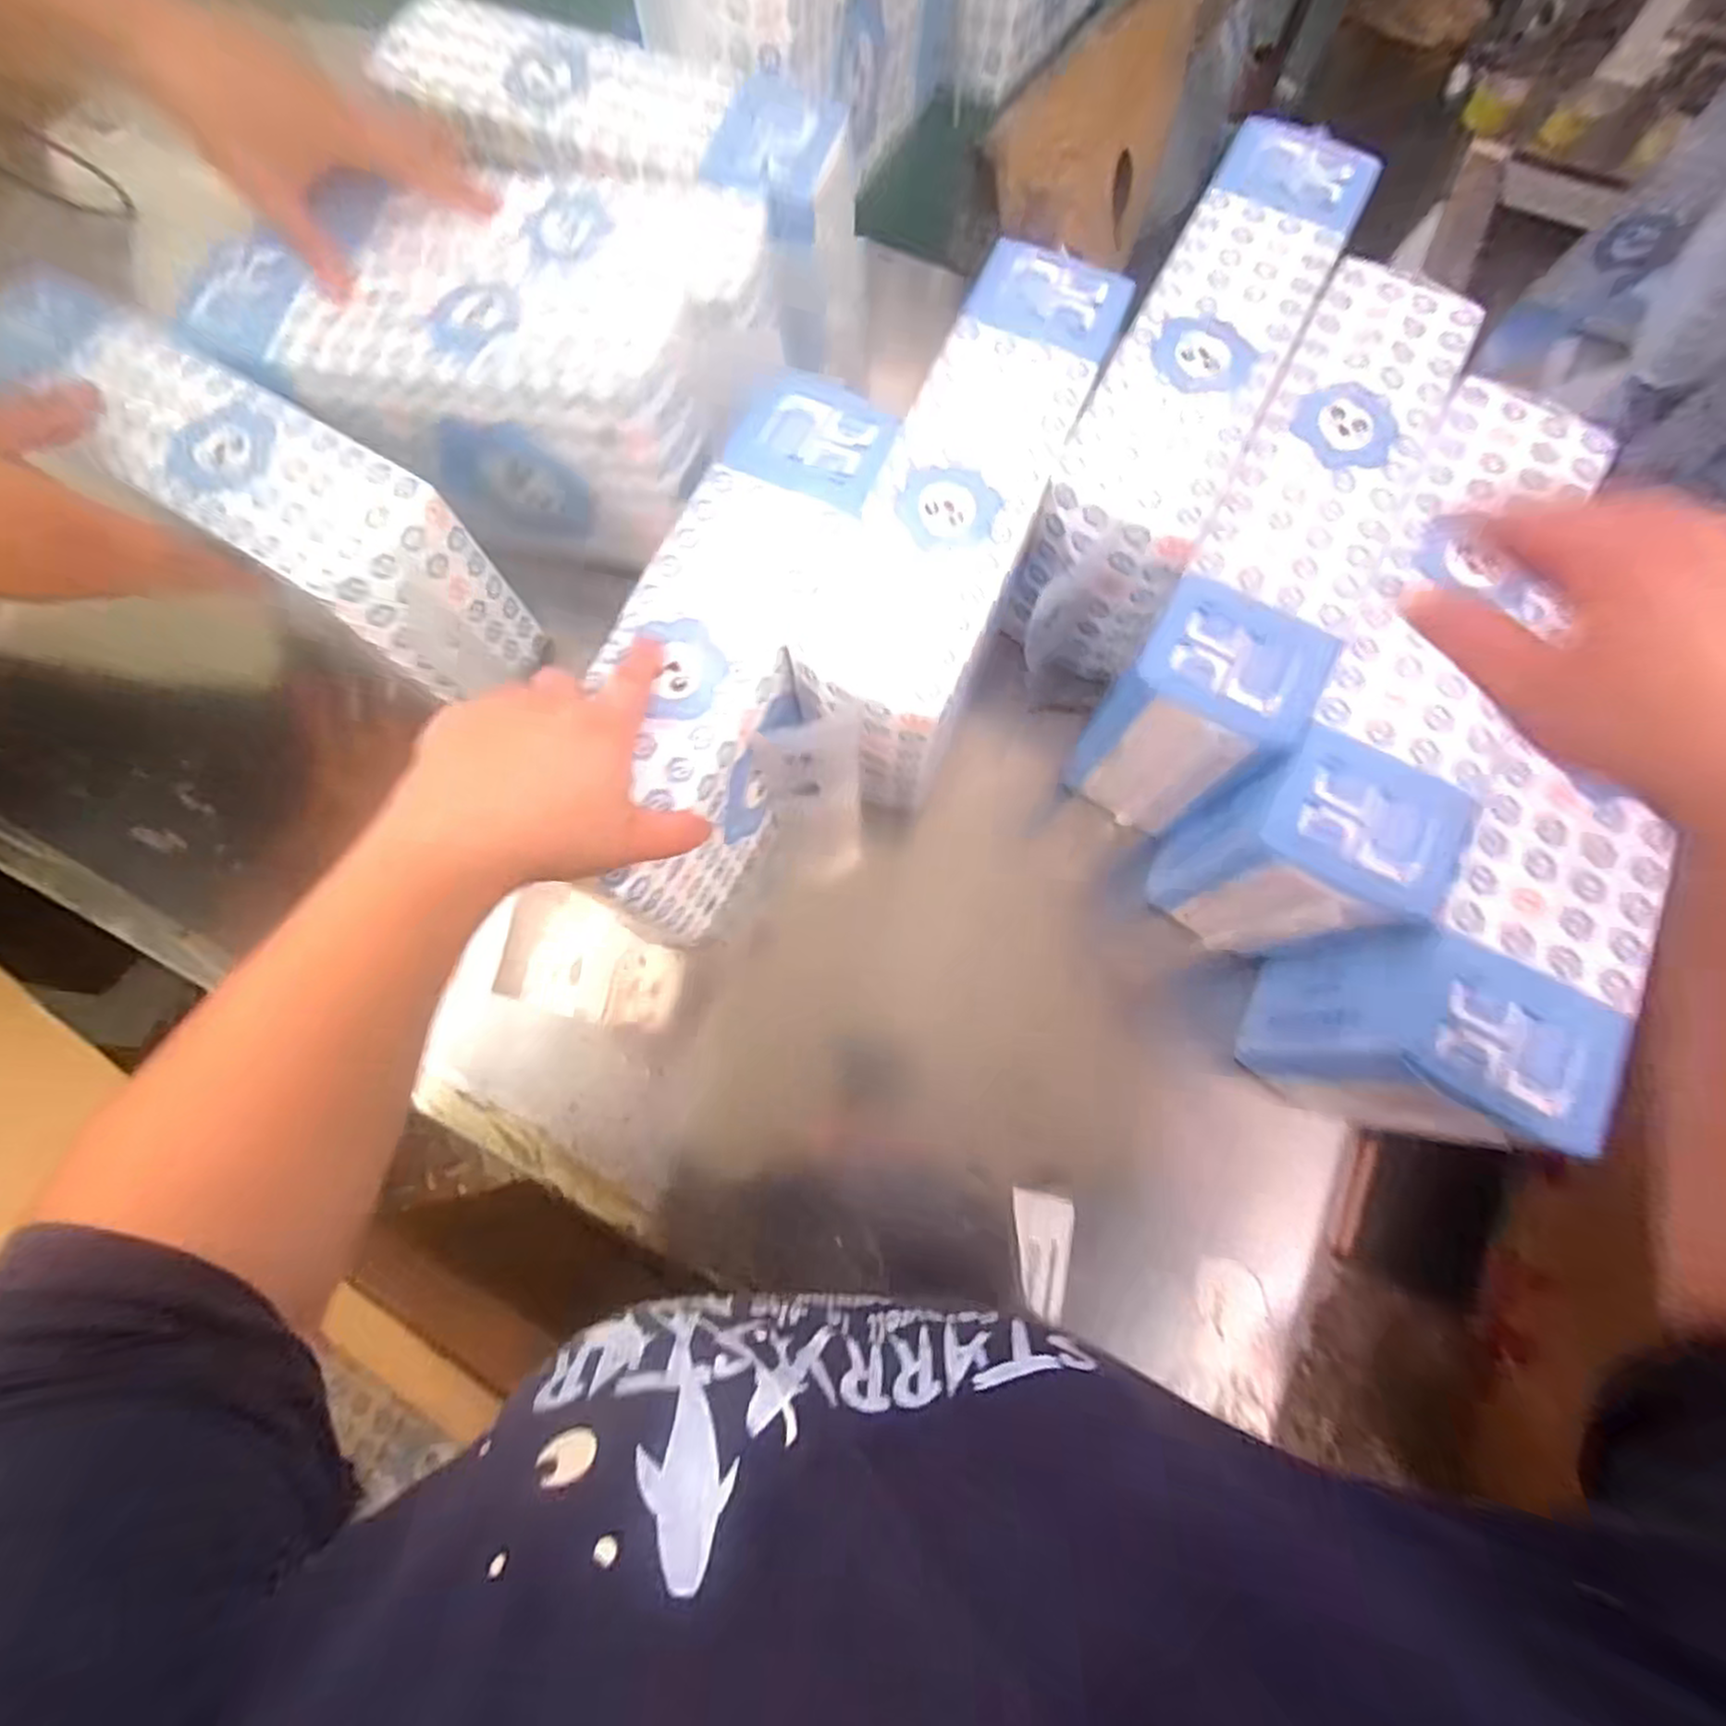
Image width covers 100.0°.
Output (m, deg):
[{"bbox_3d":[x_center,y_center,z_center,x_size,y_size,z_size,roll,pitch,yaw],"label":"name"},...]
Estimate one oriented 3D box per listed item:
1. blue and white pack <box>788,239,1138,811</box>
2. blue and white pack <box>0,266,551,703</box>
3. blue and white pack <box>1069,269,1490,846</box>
[{"bbox_3d":[0.061,-0.208,0.460,0.092,0.119,0.317,22,77,6],"label":"blue and white pack"},{"bbox_3d":[-0.383,-0.233,0.474,0.311,0.131,0.087,31,78,8],"label":"blue and white pack"},{"bbox_3d":[0.251,-0.187,0.467,0.092,0.143,0.326,29,78,8],"label":"blue and white pack"}]

